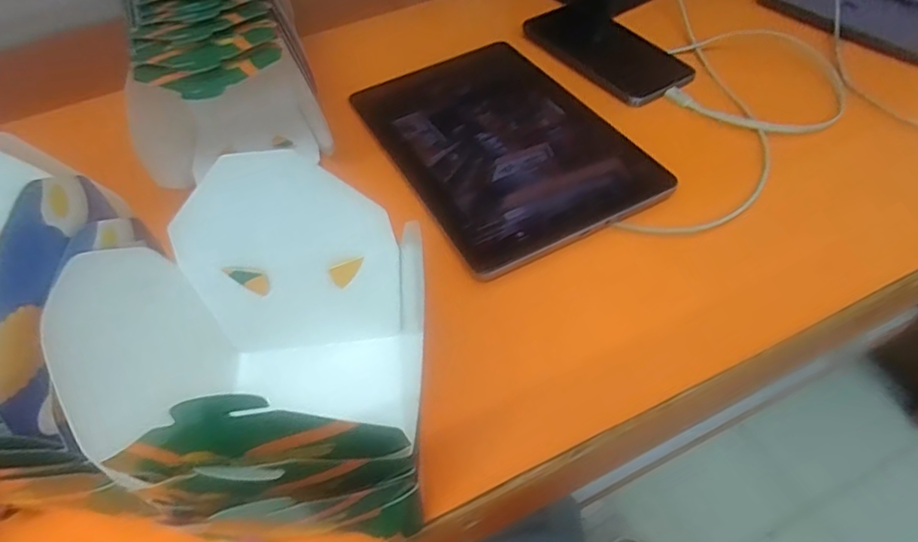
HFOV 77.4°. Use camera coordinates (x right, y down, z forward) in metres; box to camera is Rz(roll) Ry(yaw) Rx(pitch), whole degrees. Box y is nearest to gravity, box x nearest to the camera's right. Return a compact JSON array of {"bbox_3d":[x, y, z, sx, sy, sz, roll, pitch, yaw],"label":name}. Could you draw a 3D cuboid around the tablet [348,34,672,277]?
[{"bbox_3d":[0.032,-0.107,0.464,0.165,0.015,0.245,-24,51,-15],"label":"tablet"}]

